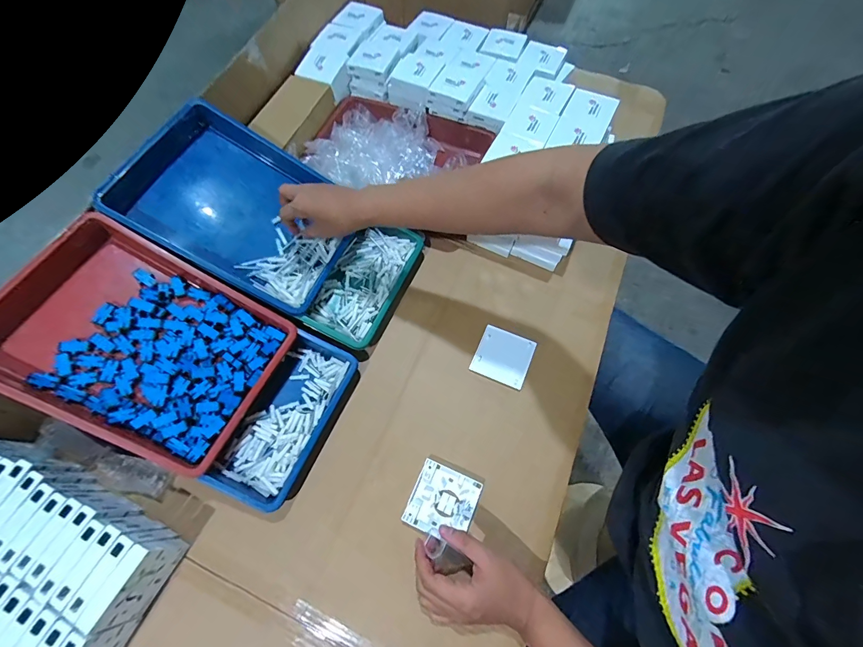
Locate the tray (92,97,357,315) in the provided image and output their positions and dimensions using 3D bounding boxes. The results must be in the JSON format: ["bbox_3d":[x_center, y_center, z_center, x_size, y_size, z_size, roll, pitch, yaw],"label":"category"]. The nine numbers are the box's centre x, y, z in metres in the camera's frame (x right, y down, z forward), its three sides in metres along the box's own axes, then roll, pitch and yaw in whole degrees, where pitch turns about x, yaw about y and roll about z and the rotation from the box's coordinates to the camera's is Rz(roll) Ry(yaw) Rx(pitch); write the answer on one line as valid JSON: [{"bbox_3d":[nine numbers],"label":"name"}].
[{"bbox_3d":[-0.293,-0.183,0.582,0.313,0.051,0.238,29,69,-11],"label":"tray"}]

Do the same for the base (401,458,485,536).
[{"bbox_3d":[0.017,0.245,0.509,0.087,0.008,0.085,21,67,10],"label":"base"}]

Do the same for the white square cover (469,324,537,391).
[{"bbox_3d":[0.117,0.052,0.597,0.086,0.007,0.088,22,68,11],"label":"white square cover"}]

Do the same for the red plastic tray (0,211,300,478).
[{"bbox_3d":[-0.386,0.024,0.494,0.323,0.060,0.237,31,68,-8],"label":"red plastic tray"}]

